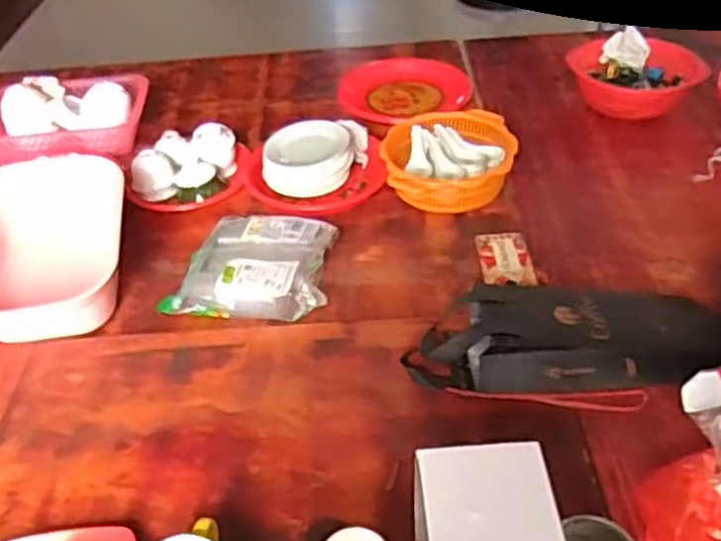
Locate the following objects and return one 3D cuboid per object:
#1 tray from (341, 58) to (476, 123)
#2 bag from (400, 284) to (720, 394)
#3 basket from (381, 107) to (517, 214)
[{"bbox_3d":[0.090,-0.371,1.538,0.254,0.023,0.254,-9,39,-3],"label":"tray"},{"bbox_3d":[0.247,0.086,0.929,0.374,0.082,0.136,3,40,12],"label":"bag"},{"bbox_3d":[0.147,-0.188,1.278,0.209,0.079,0.206,-8,39,-2],"label":"basket"}]

